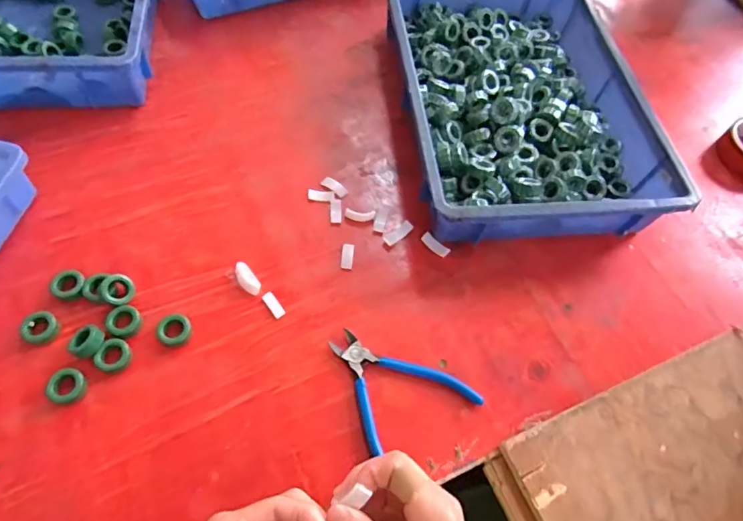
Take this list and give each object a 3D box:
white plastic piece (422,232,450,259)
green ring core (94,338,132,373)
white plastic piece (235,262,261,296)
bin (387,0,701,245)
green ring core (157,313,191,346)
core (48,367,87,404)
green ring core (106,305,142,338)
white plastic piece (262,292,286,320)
[{"bbox_3d":[0.071,-0.017,0.531,0.034,0.008,0.013,36,63,17],"label":"white plastic piece"},{"bbox_3d":[-0.239,0.088,0.440,0.028,0.012,0.031,26,56,-5],"label":"green ring core"},{"bbox_3d":[-0.129,0.020,0.490,0.017,0.009,0.037,-32,85,-21],"label":"white plastic piece"},{"bbox_3d":[0.177,-0.216,0.614,0.280,0.090,0.432,-4,58,-6],"label":"bin"},{"bbox_3d":[-0.190,0.067,0.455,0.030,0.013,0.030,2,58,-3],"label":"green ring core"},{"bbox_3d":[-0.272,0.113,0.424,0.029,0.016,0.029,2,58,-3],"label":"core"},{"bbox_3d":[-0.238,0.058,0.455,0.029,0.012,0.030,2,58,-3],"label":"green ring core"},{"bbox_3d":[-0.100,0.045,0.484,0.012,0.005,0.029,-32,65,-21],"label":"white plastic piece"}]

